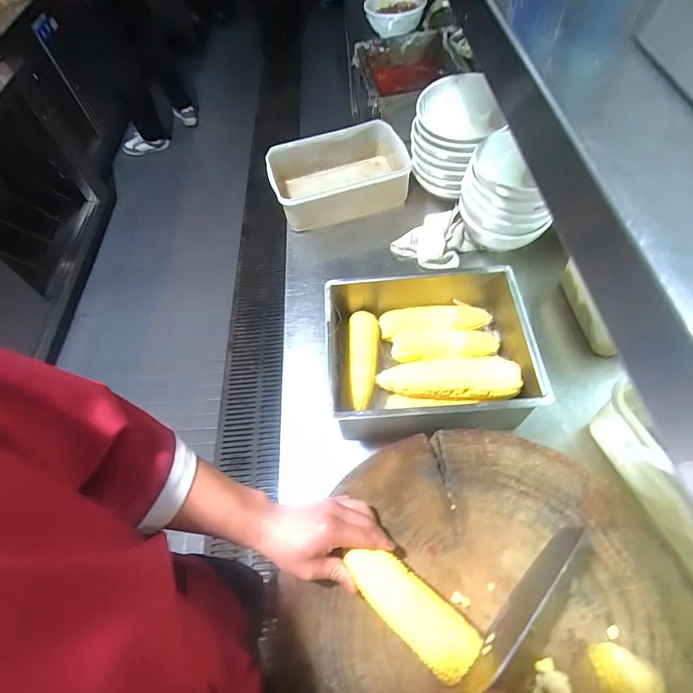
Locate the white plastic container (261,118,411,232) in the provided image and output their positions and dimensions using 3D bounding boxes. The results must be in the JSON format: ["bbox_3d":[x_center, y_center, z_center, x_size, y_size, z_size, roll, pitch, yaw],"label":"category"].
[{"bbox_3d":[-0.003,-0.382,0.940,0.328,0.119,0.197,-13,58,-3],"label":"white plastic container"}]

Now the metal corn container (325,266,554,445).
[{"bbox_3d":[0.130,0.014,0.651,0.301,0.134,0.245,-5,58,2],"label":"metal corn container"}]

